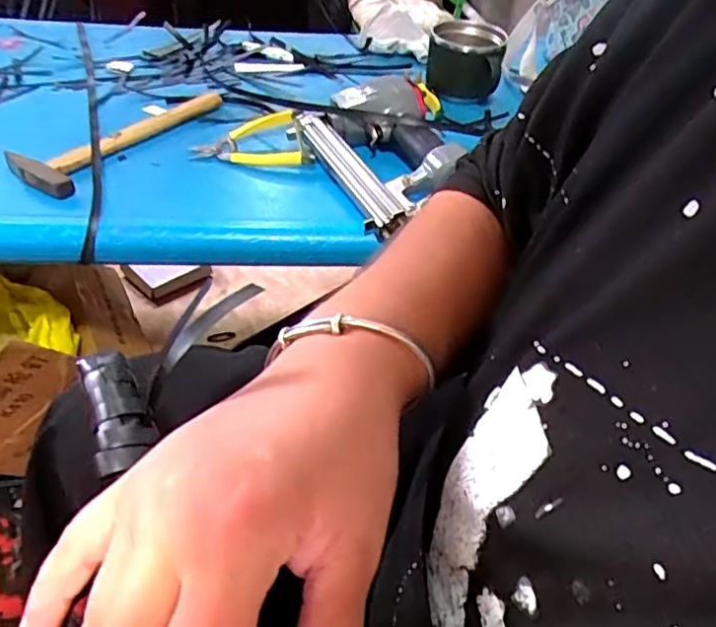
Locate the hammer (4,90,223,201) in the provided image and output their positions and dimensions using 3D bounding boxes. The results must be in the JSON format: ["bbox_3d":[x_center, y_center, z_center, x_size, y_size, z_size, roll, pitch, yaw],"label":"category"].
[{"bbox_3d":[-0.268,-0.222,0.679,0.088,0.027,0.304,19,44,13],"label":"hammer"}]

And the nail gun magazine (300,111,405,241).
[{"bbox_3d":[-0.008,-0.156,0.616,0.045,0.026,0.227,-12,46,-19],"label":"nail gun magazine"}]

